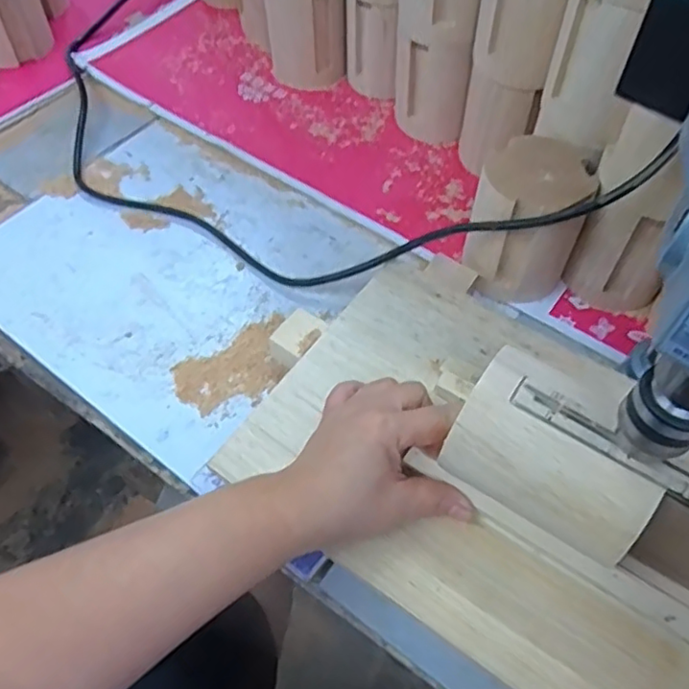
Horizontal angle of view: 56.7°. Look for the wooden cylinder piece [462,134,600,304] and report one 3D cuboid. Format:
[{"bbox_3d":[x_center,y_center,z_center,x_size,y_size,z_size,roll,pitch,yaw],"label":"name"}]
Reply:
[{"bbox_3d":[0.138,-0.093,0.483,0.077,0.102,0.081,16,58,12],"label":"wooden cylinder piece"}]

